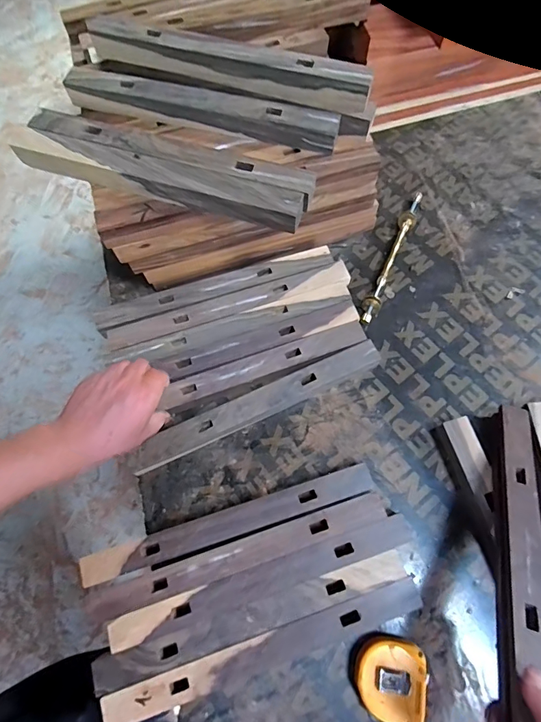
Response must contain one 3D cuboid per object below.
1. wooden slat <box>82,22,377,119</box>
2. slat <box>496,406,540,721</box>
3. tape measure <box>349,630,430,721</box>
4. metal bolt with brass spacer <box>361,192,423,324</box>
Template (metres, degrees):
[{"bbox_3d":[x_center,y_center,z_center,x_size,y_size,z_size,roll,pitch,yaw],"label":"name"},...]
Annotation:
[{"bbox_3d":[-0.050,-0.338,0.480,0.337,0.042,0.042,19,72,8],"label":"wooden slat"},{"bbox_3d":[0.235,0.170,0.390,0.036,0.025,0.319,19,49,10],"label":"slat"},{"bbox_3d":[0.115,0.328,0.408,0.077,0.031,0.098,16,71,9],"label":"tape measure"},{"bbox_3d":[0.175,-0.150,0.596,0.023,0.019,0.228,23,72,11],"label":"metal bolt with brass spacer"}]

